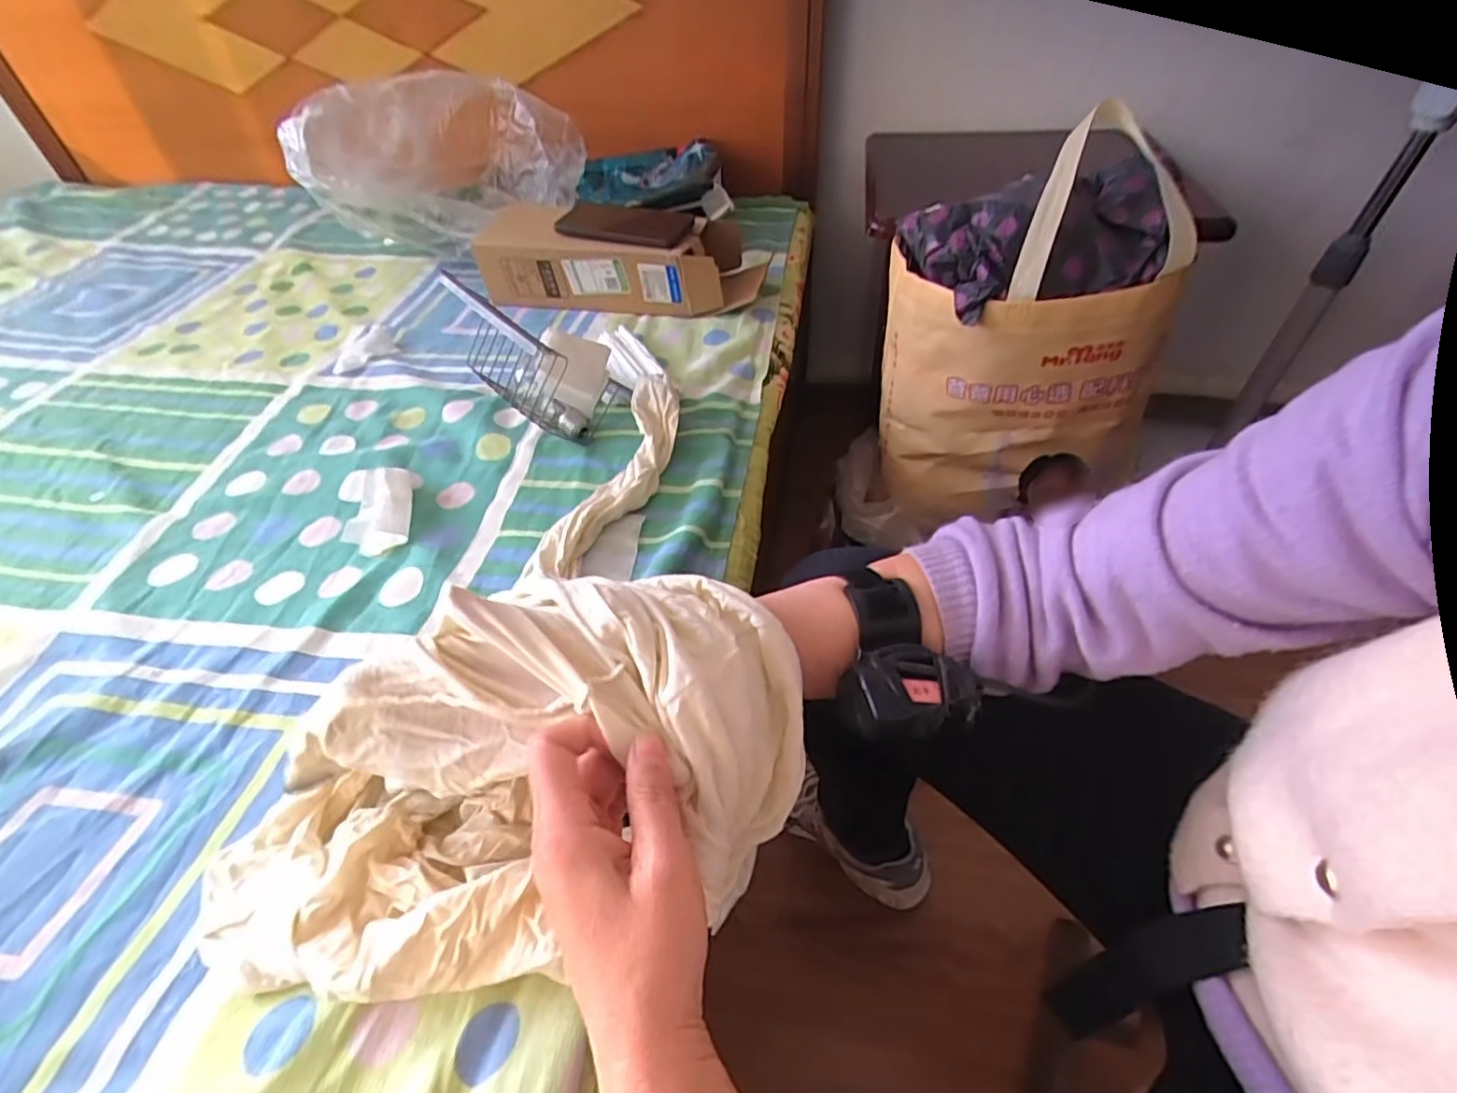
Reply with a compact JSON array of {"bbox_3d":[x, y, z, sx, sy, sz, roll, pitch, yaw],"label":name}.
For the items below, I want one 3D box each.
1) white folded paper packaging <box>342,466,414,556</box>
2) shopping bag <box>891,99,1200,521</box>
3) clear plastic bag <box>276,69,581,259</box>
[{"bbox_3d":[-0.307,-0.033,0.564,0.054,0.028,0.081,-16,48,-12],"label":"white folded paper packaging"},{"bbox_3d":[0.300,-0.201,0.674,0.218,0.381,0.166,-12,47,-8],"label":"shopping bag"},{"bbox_3d":[-0.379,-0.509,0.849,0.319,0.150,0.191,6,48,9],"label":"clear plastic bag"}]

